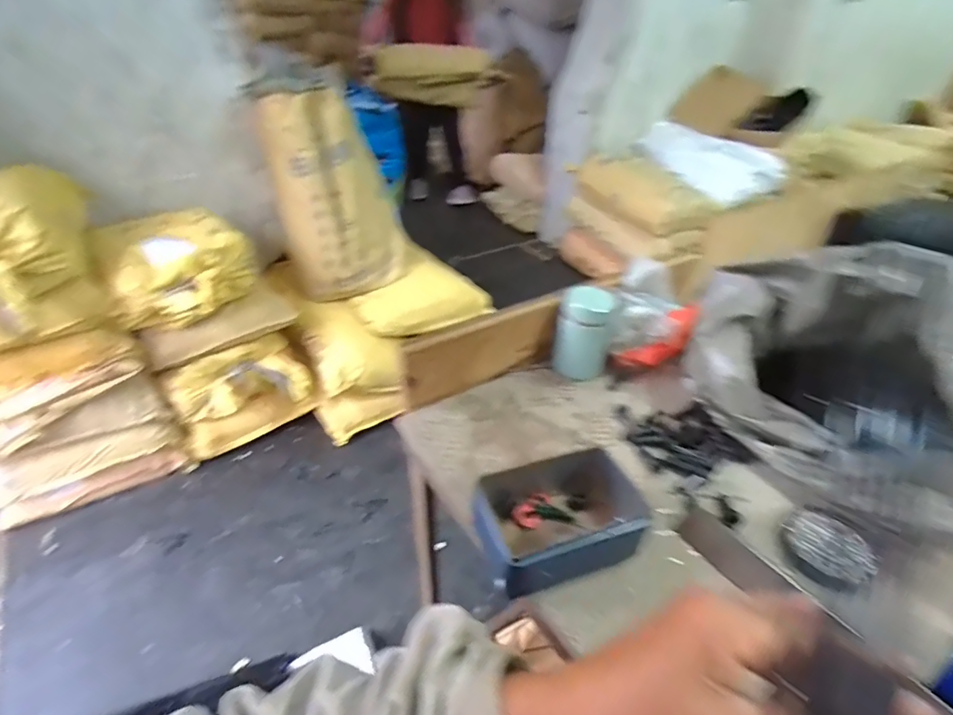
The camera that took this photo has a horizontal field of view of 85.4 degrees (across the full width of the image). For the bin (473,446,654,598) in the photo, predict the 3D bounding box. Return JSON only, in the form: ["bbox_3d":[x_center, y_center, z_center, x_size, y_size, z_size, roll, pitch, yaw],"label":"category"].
[{"bbox_3d":[0.079,0.151,0.491,0.151,0.059,0.098,-13,38,-18],"label":"bin"}]

